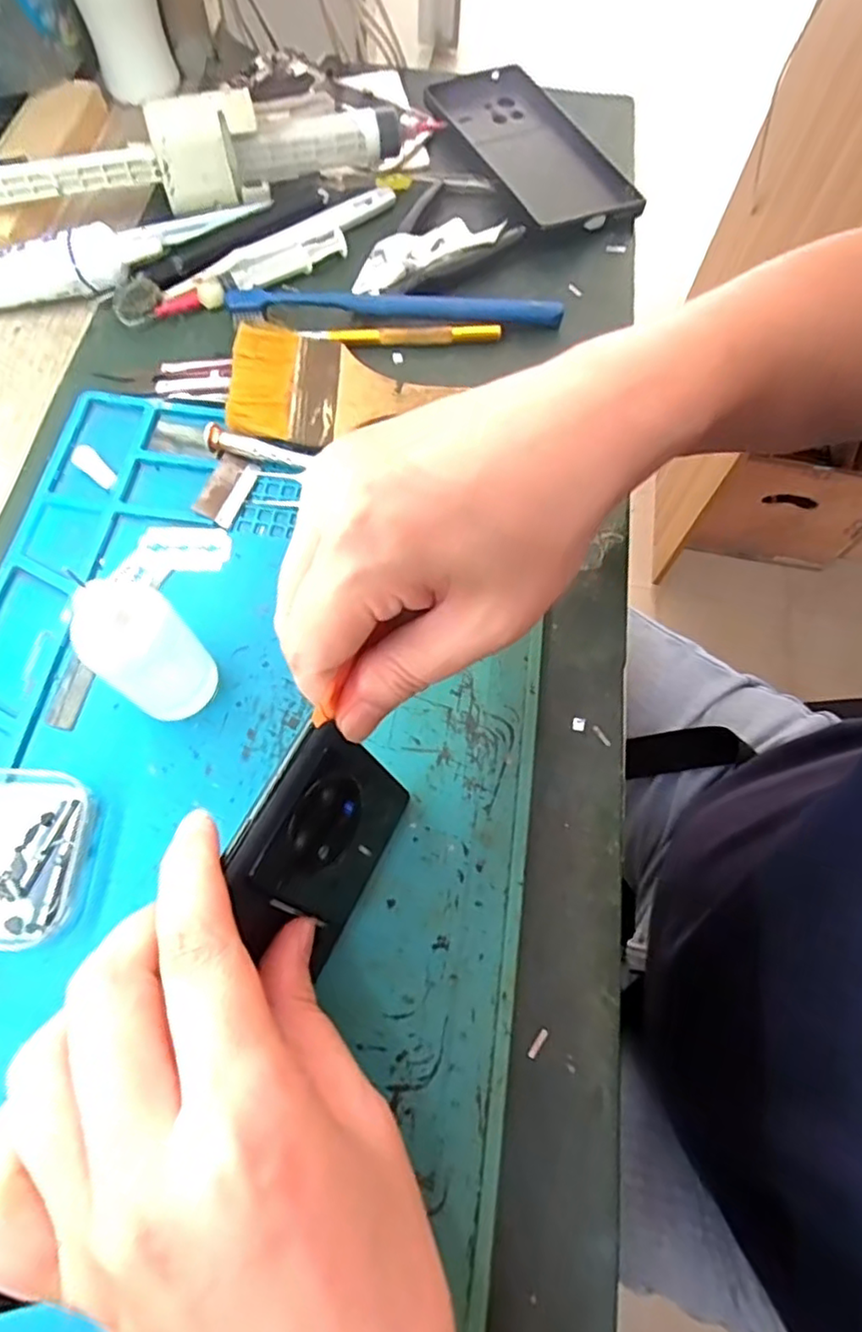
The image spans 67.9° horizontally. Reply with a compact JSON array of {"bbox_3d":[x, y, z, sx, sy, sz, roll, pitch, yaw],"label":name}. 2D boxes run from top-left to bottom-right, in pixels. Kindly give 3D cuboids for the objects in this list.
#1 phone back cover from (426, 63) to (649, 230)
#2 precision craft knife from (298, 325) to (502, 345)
[{"bbox_3d":[0.063,-0.345,0.420,0.080,0.014,0.178,-23,70,-11],"label":"phone back cover"},{"bbox_3d":[-0.015,-0.185,0.358,0.108,0.007,0.008,-4,68,-4],"label":"precision craft knife"}]

